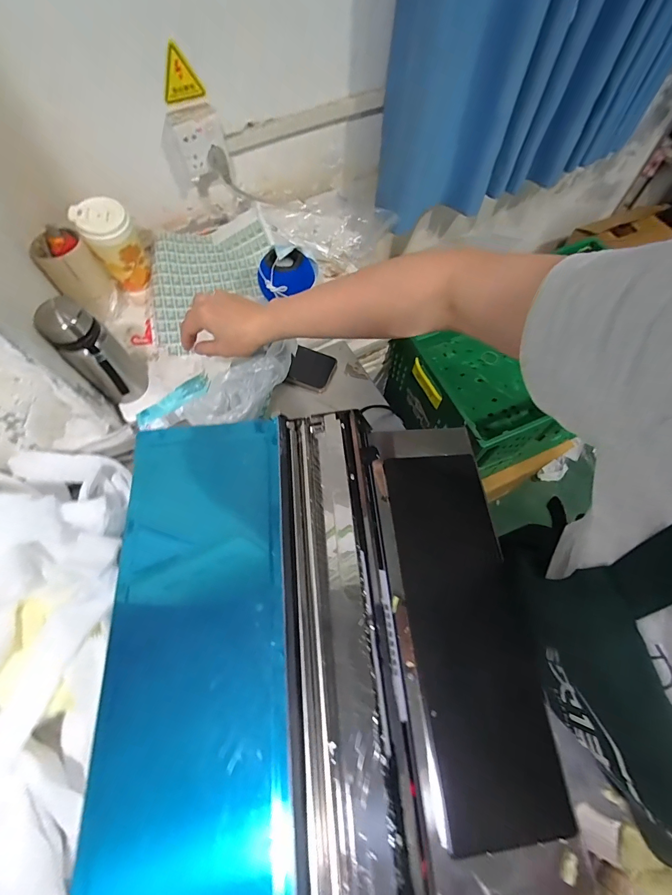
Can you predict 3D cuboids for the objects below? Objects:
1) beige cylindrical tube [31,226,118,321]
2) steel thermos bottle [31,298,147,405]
[{"bbox_3d":[-0.469,-0.317,0.679,0.090,0.140,0.085,0,65,0],"label":"beige cylindrical tube"},{"bbox_3d":[-0.365,-0.143,0.577,0.081,0.183,0.078,-42,71,-17],"label":"steel thermos bottle"}]

